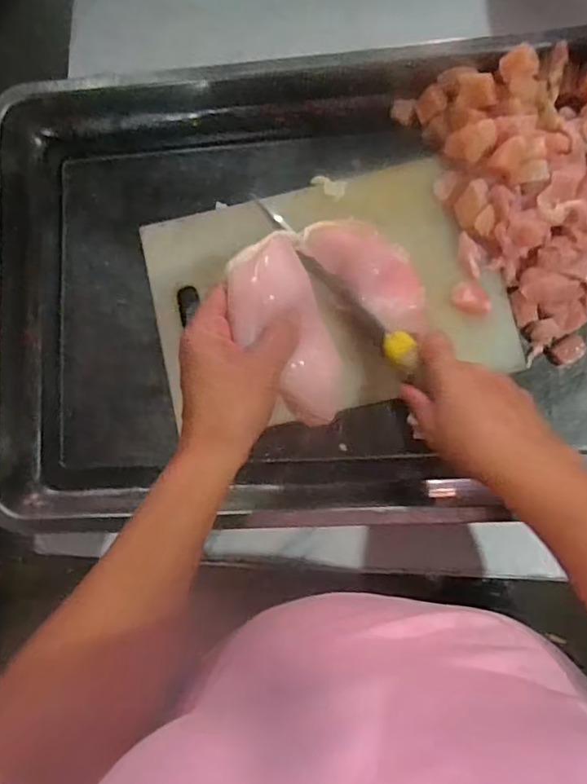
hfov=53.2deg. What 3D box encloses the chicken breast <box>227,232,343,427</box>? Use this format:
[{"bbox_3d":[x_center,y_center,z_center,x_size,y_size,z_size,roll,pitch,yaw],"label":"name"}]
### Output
[{"bbox_3d":[-0.003,-0.037,0.404,0.065,0.032,0.130,-32,100,-34],"label":"chicken breast"}]

